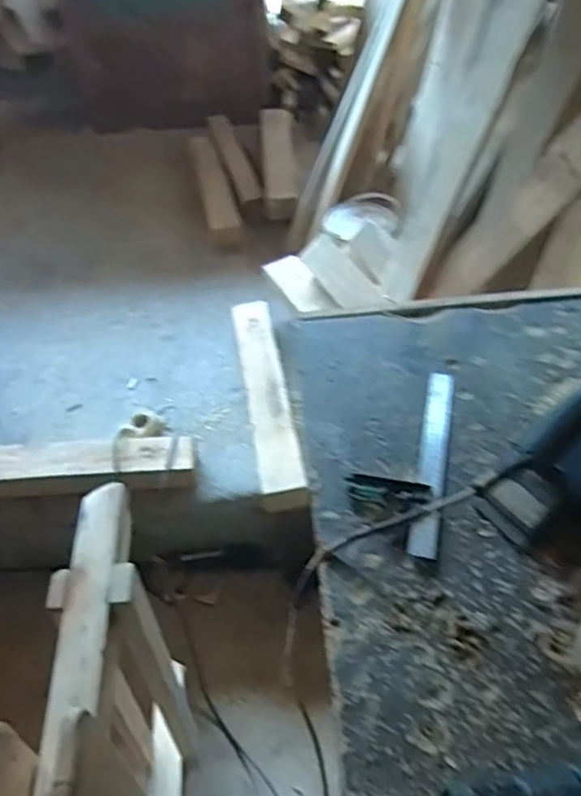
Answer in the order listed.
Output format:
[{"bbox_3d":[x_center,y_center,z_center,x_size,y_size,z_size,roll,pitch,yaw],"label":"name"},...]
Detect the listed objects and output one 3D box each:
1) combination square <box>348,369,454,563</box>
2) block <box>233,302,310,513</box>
[{"bbox_3d":[0.138,0.061,0.782,0.102,0.018,0.290,8,43,13],"label":"combination square"},{"bbox_3d":[-0.057,-0.012,1.467,0.093,0.082,0.634,-9,44,-4],"label":"block"}]

